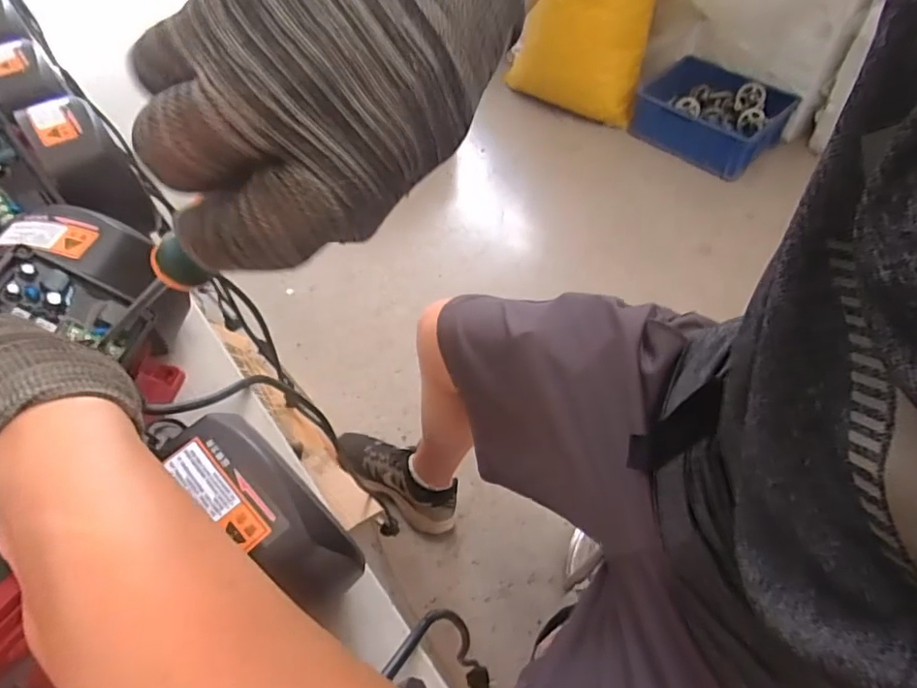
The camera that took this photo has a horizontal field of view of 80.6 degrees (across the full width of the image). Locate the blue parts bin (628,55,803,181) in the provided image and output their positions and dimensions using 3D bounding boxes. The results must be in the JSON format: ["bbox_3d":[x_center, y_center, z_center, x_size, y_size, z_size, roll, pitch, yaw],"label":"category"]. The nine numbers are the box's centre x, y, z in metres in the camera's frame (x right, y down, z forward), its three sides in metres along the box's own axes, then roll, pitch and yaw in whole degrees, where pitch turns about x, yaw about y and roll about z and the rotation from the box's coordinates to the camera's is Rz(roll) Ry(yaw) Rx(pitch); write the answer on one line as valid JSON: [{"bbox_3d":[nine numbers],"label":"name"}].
[{"bbox_3d":[0.767,-0.698,1.649,0.402,0.163,0.269,38,65,27],"label":"blue parts bin"}]

